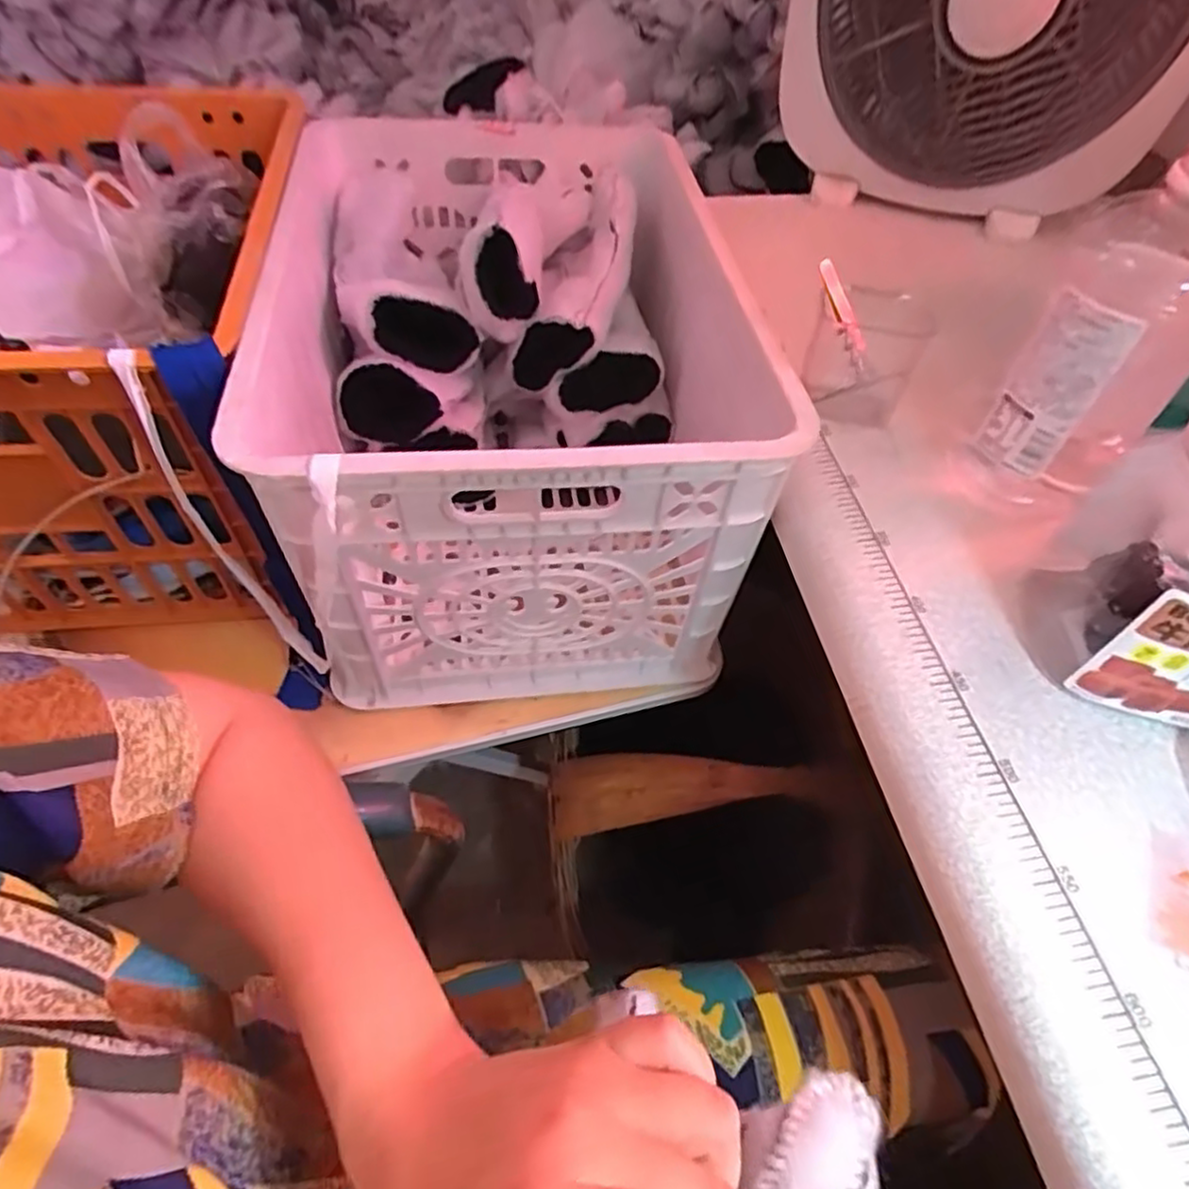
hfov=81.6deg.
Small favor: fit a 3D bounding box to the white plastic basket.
[{"bbox_3d":[-0.082,-0.177,0.628,0.358,0.278,0.487,-8,53,-9],"label":"white plastic basket"}]

